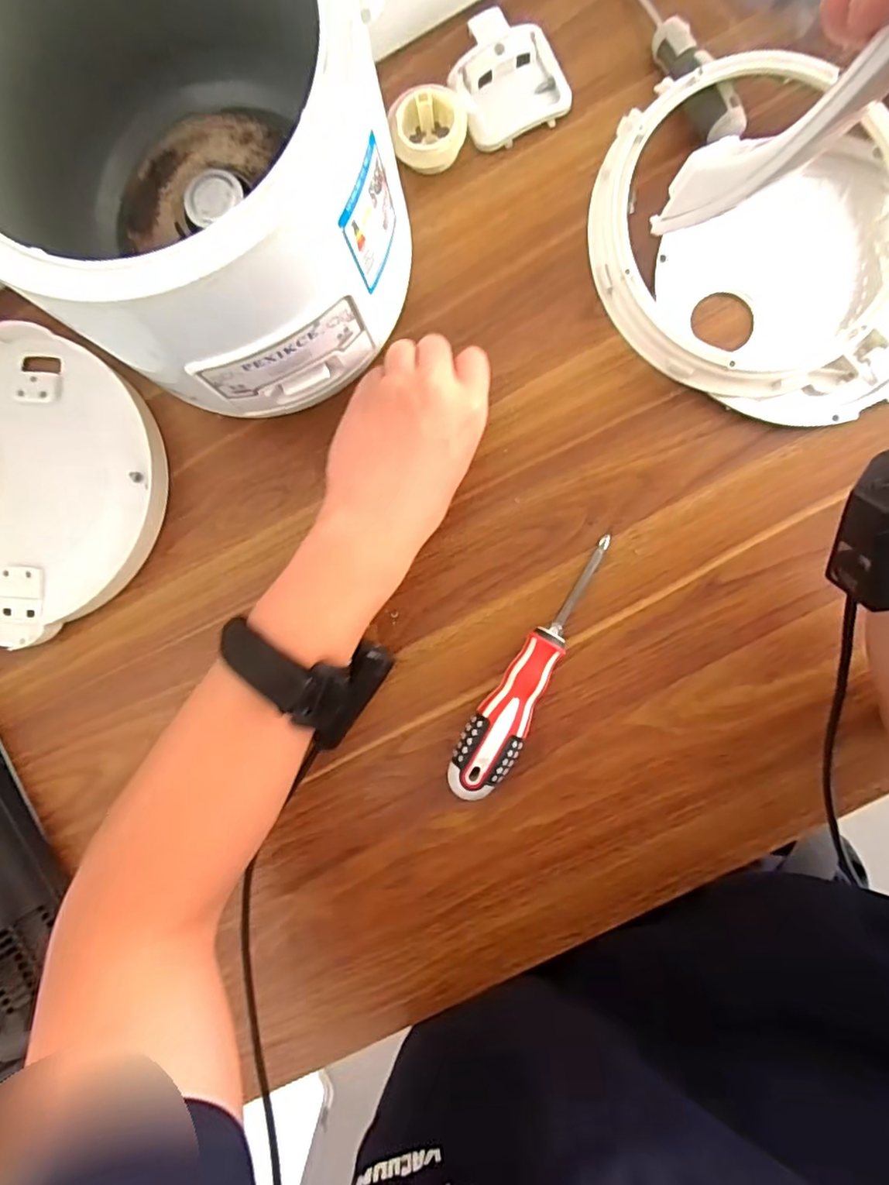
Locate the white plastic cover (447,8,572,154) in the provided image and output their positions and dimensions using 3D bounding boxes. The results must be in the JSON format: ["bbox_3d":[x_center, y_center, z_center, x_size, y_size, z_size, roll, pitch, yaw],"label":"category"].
[{"bbox_3d":[0.042,-0.351,0.396,0.071,0.016,0.077,-25,86,4],"label":"white plastic cover"}]

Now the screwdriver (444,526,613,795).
[{"bbox_3d":[0.059,0.047,0.370,0.033,0.036,0.181,32,91,5],"label":"screwdriver"}]

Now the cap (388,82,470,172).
[{"bbox_3d":[-0.010,-0.316,0.397,0.050,0.021,0.044,-9,87,5],"label":"cap"}]

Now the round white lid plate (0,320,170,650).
[{"bbox_3d":[-0.299,-0.076,0.407,0.200,0.030,0.196,0,88,5],"label":"round white lid plate"}]

